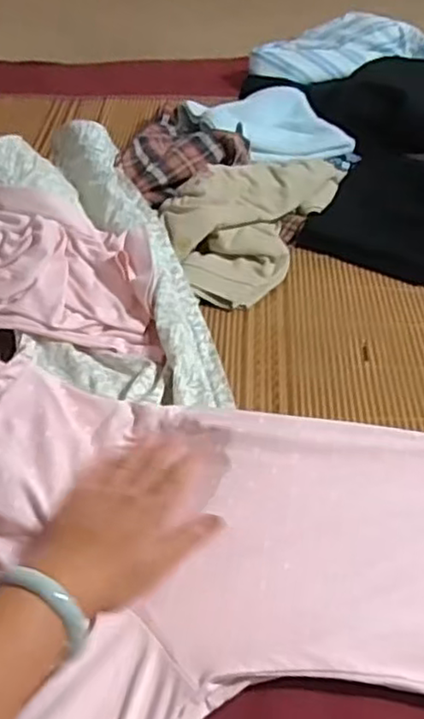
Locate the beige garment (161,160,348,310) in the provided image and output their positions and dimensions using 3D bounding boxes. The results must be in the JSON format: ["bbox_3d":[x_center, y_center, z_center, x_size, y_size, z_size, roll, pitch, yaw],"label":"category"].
[{"bbox_3d":[0.042,-0.191,0.838,0.158,0.076,0.307,18,47,21],"label":"beige garment"}]

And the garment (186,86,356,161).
[{"bbox_3d":[0.088,-0.346,0.990,0.176,0.037,0.216,-19,45,-16],"label":"garment"}]

